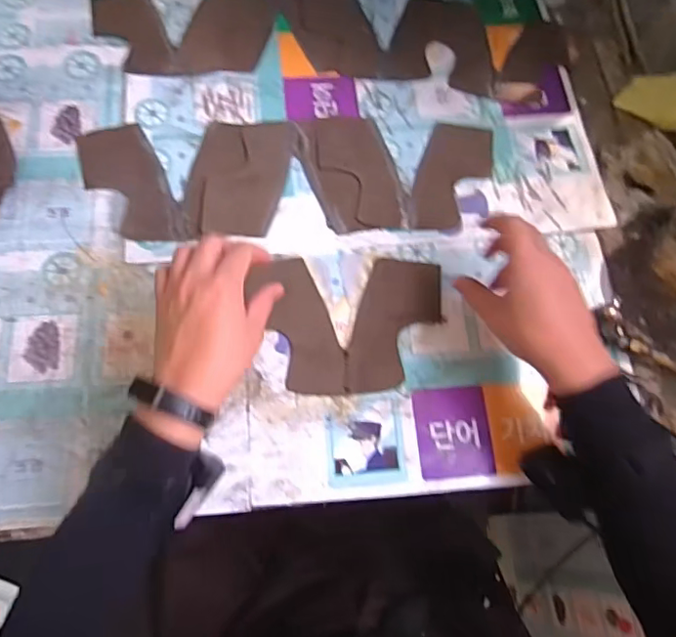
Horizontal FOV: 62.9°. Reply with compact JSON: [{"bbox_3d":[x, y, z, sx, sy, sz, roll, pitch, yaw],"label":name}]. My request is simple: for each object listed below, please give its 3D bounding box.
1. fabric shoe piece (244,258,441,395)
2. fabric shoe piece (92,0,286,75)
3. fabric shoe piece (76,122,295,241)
[{"bbox_3d":[0.011,0.006,0.550,0.182,0.010,0.135,1,72,-1],"label":"fabric shoe piece"},{"bbox_3d":[-0.178,-0.344,0.656,0.220,0.007,0.135,-4,71,-4],"label":"fabric shoe piece"},{"bbox_3d":[-0.162,-0.148,0.589,0.219,0.009,0.140,-2,71,-3],"label":"fabric shoe piece"}]

